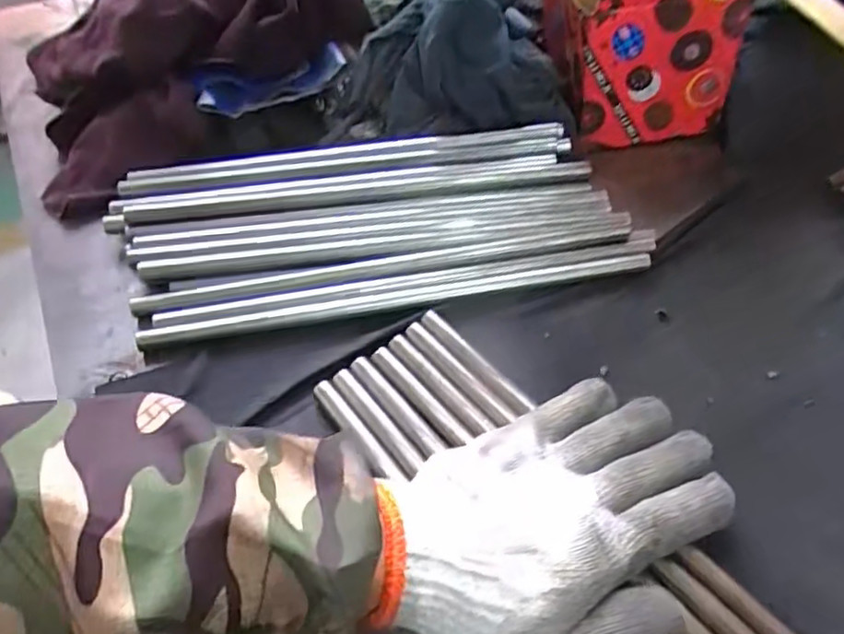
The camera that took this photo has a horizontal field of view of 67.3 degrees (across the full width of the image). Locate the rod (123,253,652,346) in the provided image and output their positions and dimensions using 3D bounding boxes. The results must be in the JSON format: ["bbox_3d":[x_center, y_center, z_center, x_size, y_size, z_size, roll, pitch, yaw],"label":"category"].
[{"bbox_3d":[-0.015,-0.012,0.437,0.346,0.009,0.013,-9,47,-5],"label":"rod"}]

